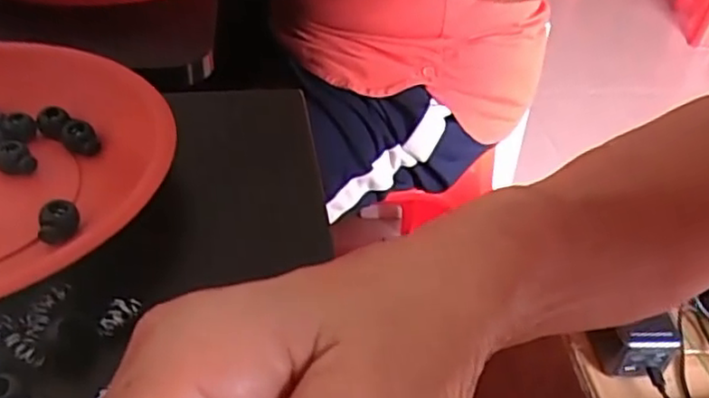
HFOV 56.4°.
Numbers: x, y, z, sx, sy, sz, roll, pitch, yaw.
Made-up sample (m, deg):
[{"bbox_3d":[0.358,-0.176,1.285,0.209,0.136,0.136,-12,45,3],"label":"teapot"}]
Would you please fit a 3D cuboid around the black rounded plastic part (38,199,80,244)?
[{"bbox_3d":[-0.125,0.010,0.280,0.016,0.012,0.016,-13,42,-21],"label":"black rounded plastic part"}]

